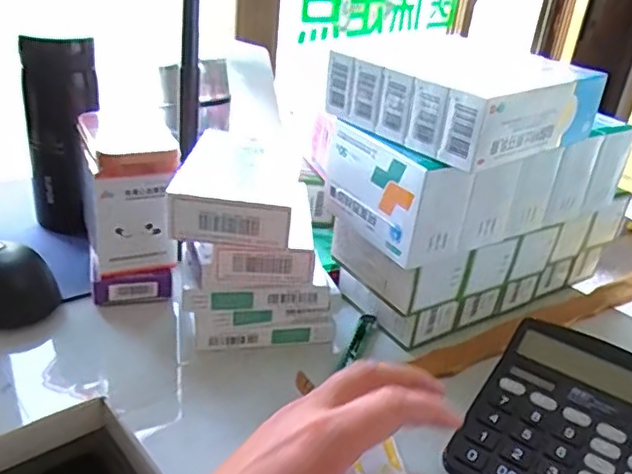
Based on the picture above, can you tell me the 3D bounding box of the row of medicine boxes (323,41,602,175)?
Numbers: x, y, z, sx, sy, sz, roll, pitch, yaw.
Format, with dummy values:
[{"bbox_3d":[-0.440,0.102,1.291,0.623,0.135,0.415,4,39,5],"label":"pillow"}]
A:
[{"bbox_3d":[0.101,-0.098,0.406,0.140,0.049,0.125,-16,36,-37],"label":"row of medicine boxes"}]

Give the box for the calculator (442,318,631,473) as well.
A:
[{"bbox_3d":[0.168,0.119,0.390,0.117,0.035,0.160,23,32,27],"label":"calculator"}]

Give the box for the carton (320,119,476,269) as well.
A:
[{"bbox_3d":[0.053,-0.033,0.404,0.044,0.068,0.094,-13,34,-33],"label":"carton"}]

